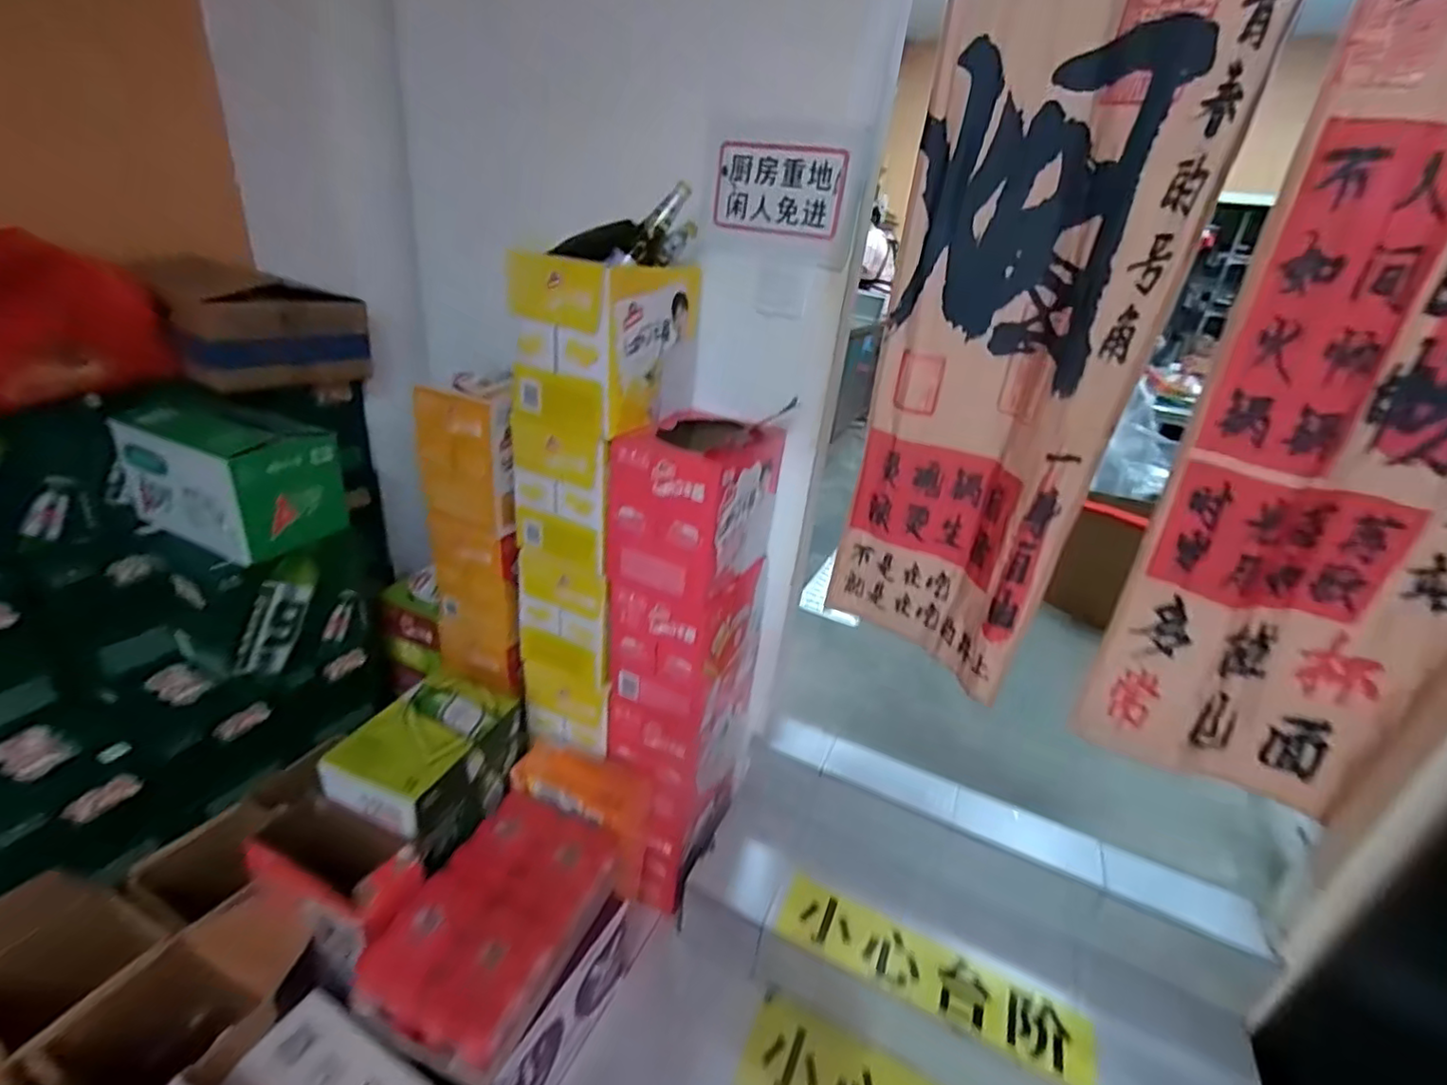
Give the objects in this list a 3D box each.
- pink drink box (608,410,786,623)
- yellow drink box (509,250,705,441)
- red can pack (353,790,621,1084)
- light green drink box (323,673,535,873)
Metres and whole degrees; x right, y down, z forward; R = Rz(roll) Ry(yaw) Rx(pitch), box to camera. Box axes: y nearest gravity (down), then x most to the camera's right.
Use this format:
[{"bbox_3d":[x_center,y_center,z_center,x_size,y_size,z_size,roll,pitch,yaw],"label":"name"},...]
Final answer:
[{"bbox_3d":[-0.047,-0.077,1.229,0.229,0.303,0.314,16,28,18],"label":"pink drink box"},{"bbox_3d":[-0.208,-0.375,1.158,0.220,0.269,0.341,15,28,17],"label":"yellow drink box"},{"bbox_3d":[-0.419,0.693,1.151,0.282,0.110,0.427,16,28,18],"label":"red can pack"},{"bbox_3d":[-0.605,0.440,1.290,0.252,0.234,0.365,13,27,13],"label":"light green drink box"}]

